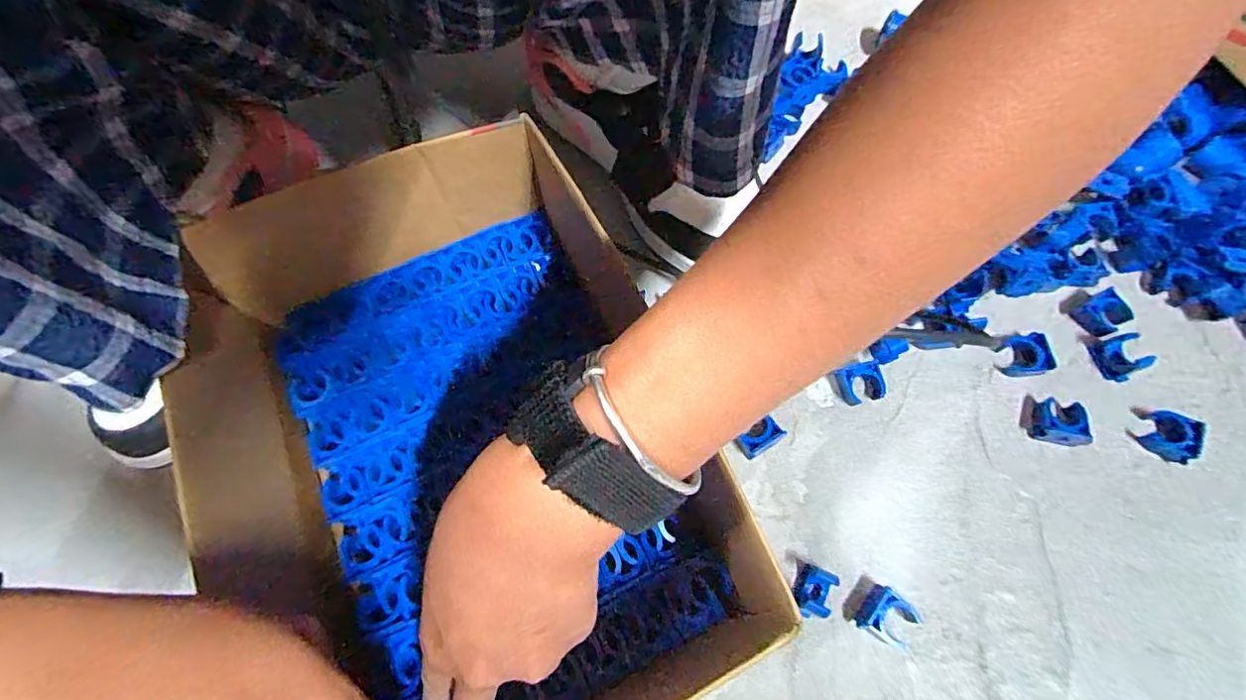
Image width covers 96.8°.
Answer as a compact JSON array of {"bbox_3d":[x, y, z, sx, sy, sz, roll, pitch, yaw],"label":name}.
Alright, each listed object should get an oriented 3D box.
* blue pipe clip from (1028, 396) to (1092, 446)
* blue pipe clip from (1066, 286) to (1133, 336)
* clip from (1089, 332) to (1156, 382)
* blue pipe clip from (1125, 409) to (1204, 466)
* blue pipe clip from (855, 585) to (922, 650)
[{"bbox_3d":[0.283,0.047,0.359,0.027,0.019,0.029,21,71,9],"label":"blue pipe clip"},{"bbox_3d":[0.336,-0.026,0.386,0.026,0.013,0.027,-28,71,-9],"label":"blue pipe clip"},{"bbox_3d":[0.332,0.003,0.369,0.018,0.025,0.030,3,69,3],"label":"clip"},{"bbox_3d":[0.347,0.053,0.354,0.027,0.025,0.030,21,71,9],"label":"blue pipe clip"},{"bbox_3d":[0.155,0.154,0.320,0.031,0.019,0.026,24,71,10],"label":"blue pipe clip"}]

